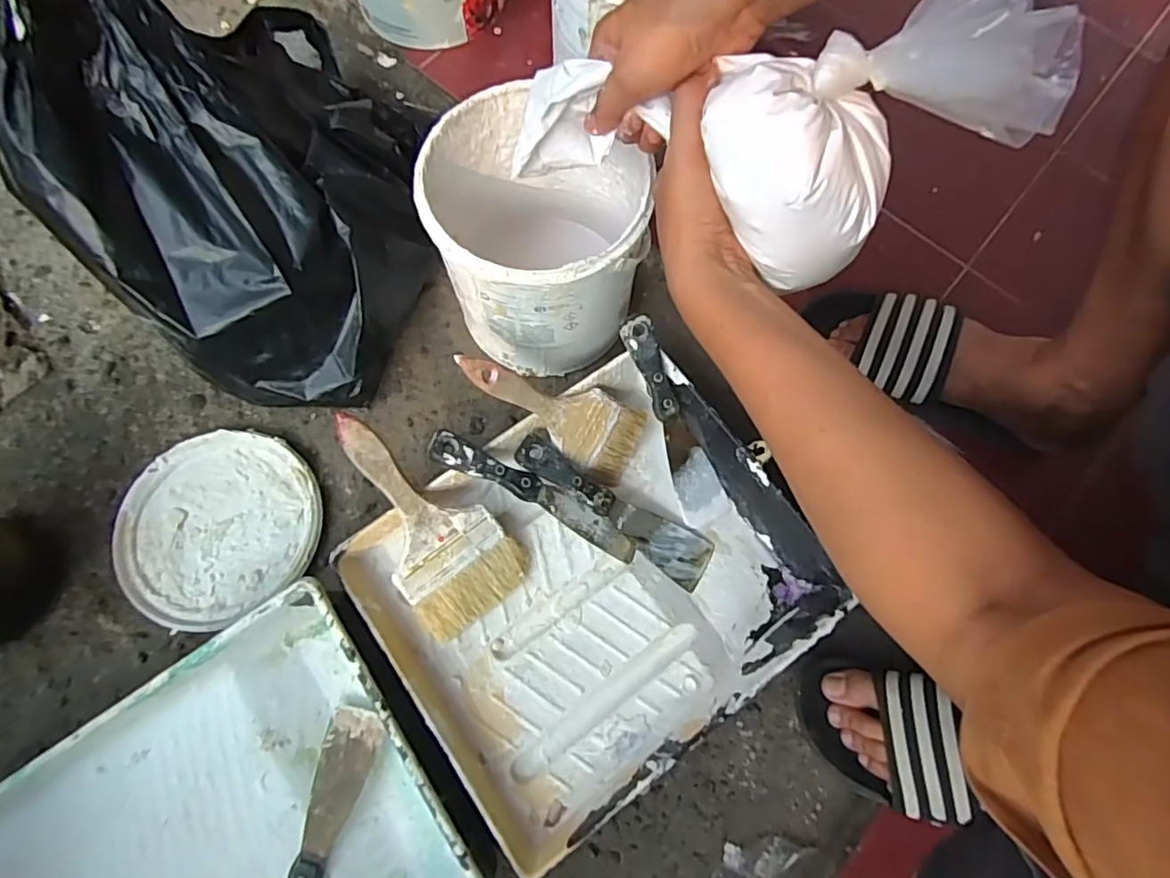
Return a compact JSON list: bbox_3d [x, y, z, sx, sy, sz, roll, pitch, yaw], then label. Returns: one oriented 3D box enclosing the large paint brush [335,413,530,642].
[{"bbox_3d":[-0.138,0.063,0.487,0.099,0.016,0.201,-37,99,-9],"label":"large paint brush"}]

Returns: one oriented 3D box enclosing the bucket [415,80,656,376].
[{"bbox_3d":[-0.039,-0.176,0.535,0.171,0.189,0.181,1,74,-2],"label":"bucket"}]

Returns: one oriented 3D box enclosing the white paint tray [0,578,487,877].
[{"bbox_3d":[-0.284,0.324,0.437,0.369,0.075,0.283,-33,77,-11],"label":"white paint tray"}]

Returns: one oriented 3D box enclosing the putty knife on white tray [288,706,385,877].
[{"bbox_3d":[-0.209,0.317,0.452,0.043,0.011,0.199,11,62,4],"label":"putty knife on white tray"}]

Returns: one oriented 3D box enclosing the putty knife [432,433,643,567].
[{"bbox_3d":[-0.039,0.048,0.508,0.202,0.011,0.035,31,75,-17],"label":"putty knife"}]

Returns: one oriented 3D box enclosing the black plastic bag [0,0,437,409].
[{"bbox_3d":[-0.298,-0.245,0.513,0.271,0.225,0.381,-3,74,-3],"label":"black plastic bag"}]

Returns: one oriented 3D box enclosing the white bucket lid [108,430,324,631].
[{"bbox_3d":[-0.339,0.079,0.540,0.180,0.011,0.168,1,74,-2],"label":"white bucket lid"}]

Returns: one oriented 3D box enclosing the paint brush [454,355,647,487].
[{"bbox_3d":[-0.021,-0.032,0.512,0.194,0.013,0.068,39,83,-33],"label":"paint brush"}]

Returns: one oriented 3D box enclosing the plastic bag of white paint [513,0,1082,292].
[{"bbox_3d":[0.093,-0.173,0.355,0.312,0.109,0.114,6,73,26],"label":"plastic bag of white paint"}]

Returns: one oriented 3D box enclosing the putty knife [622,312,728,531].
[{"bbox_3d":[0.082,-0.015,0.541,0.044,0.011,0.202,-24,102,-6],"label":"putty knife"}]

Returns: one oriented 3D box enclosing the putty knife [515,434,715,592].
[{"bbox_3d":[0.027,0.064,0.532,0.204,0.019,0.045,34,77,-10],"label":"putty knife"}]

